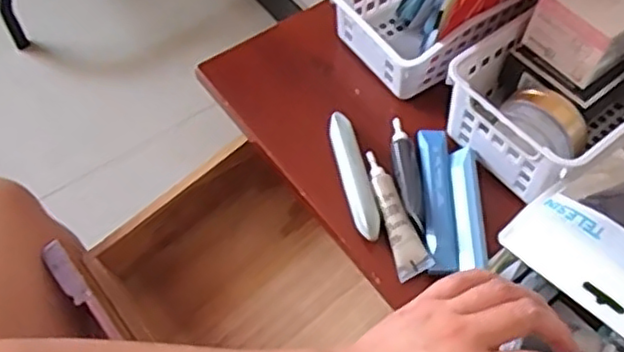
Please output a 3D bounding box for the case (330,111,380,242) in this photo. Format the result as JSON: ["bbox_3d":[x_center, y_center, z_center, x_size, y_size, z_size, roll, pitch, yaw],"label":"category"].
[{"bbox_3d":[0.033,-0.002,0.531,0.019,0.009,0.116,-10,58,-6],"label":"case"}]

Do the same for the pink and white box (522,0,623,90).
[{"bbox_3d":[0.210,-0.116,0.506,0.061,0.053,0.065,-35,63,-20],"label":"pink and white box"}]

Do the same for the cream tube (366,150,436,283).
[{"bbox_3d":[0.060,0.028,0.516,0.023,0.016,0.108,-17,59,-10],"label":"cream tube"}]

